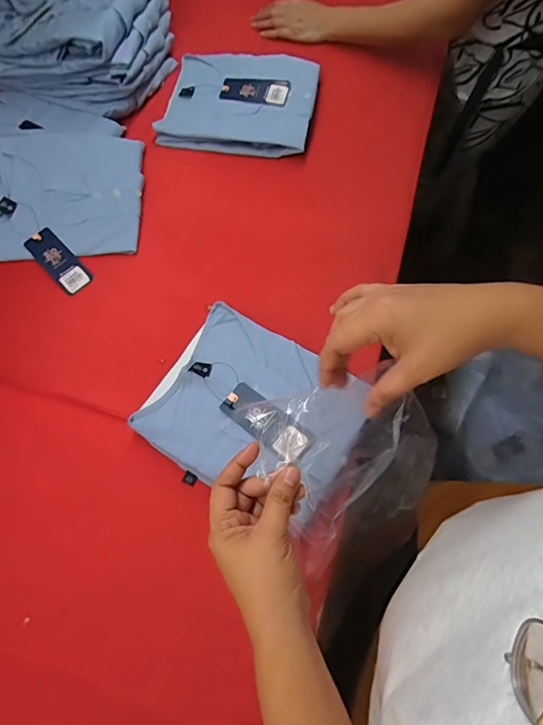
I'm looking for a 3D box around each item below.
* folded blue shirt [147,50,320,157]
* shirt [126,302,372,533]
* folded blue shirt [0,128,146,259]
[{"bbox_3d":[-0.055,-0.460,0.792,0.256,0.038,0.205,9,69,3],"label":"folded blue shirt"},{"bbox_3d":[-0.023,0.060,0.578,0.254,0.018,0.208,29,71,17],"label":"shirt"},{"bbox_3d":[-0.343,-0.278,0.726,0.260,0.034,0.225,-1,68,-1],"label":"folded blue shirt"}]

